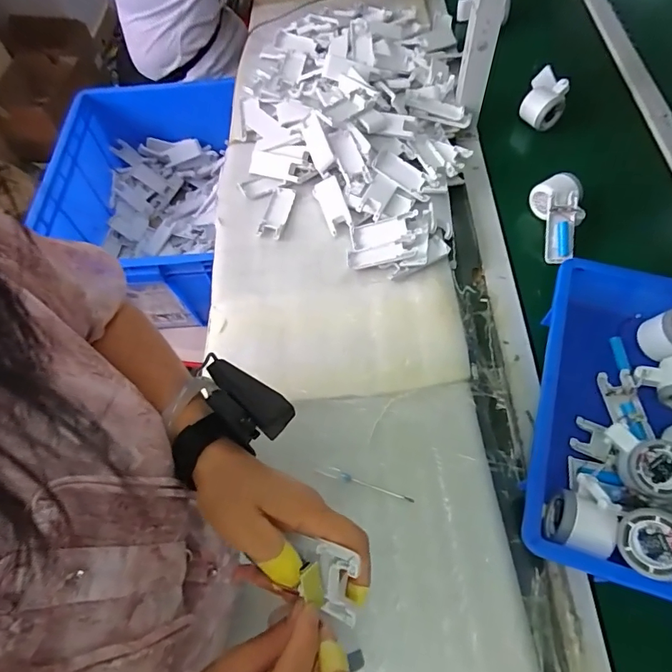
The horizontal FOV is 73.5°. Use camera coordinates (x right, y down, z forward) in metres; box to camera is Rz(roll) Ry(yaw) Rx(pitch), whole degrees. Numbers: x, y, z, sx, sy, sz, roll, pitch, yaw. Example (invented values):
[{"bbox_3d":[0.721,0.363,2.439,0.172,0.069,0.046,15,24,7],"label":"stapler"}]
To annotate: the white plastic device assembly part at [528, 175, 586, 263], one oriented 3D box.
[{"bbox_3d":[0.336,-0.174,0.682,0.064,0.054,0.129,-1,86,3],"label":"white plastic device assembly part"}]

